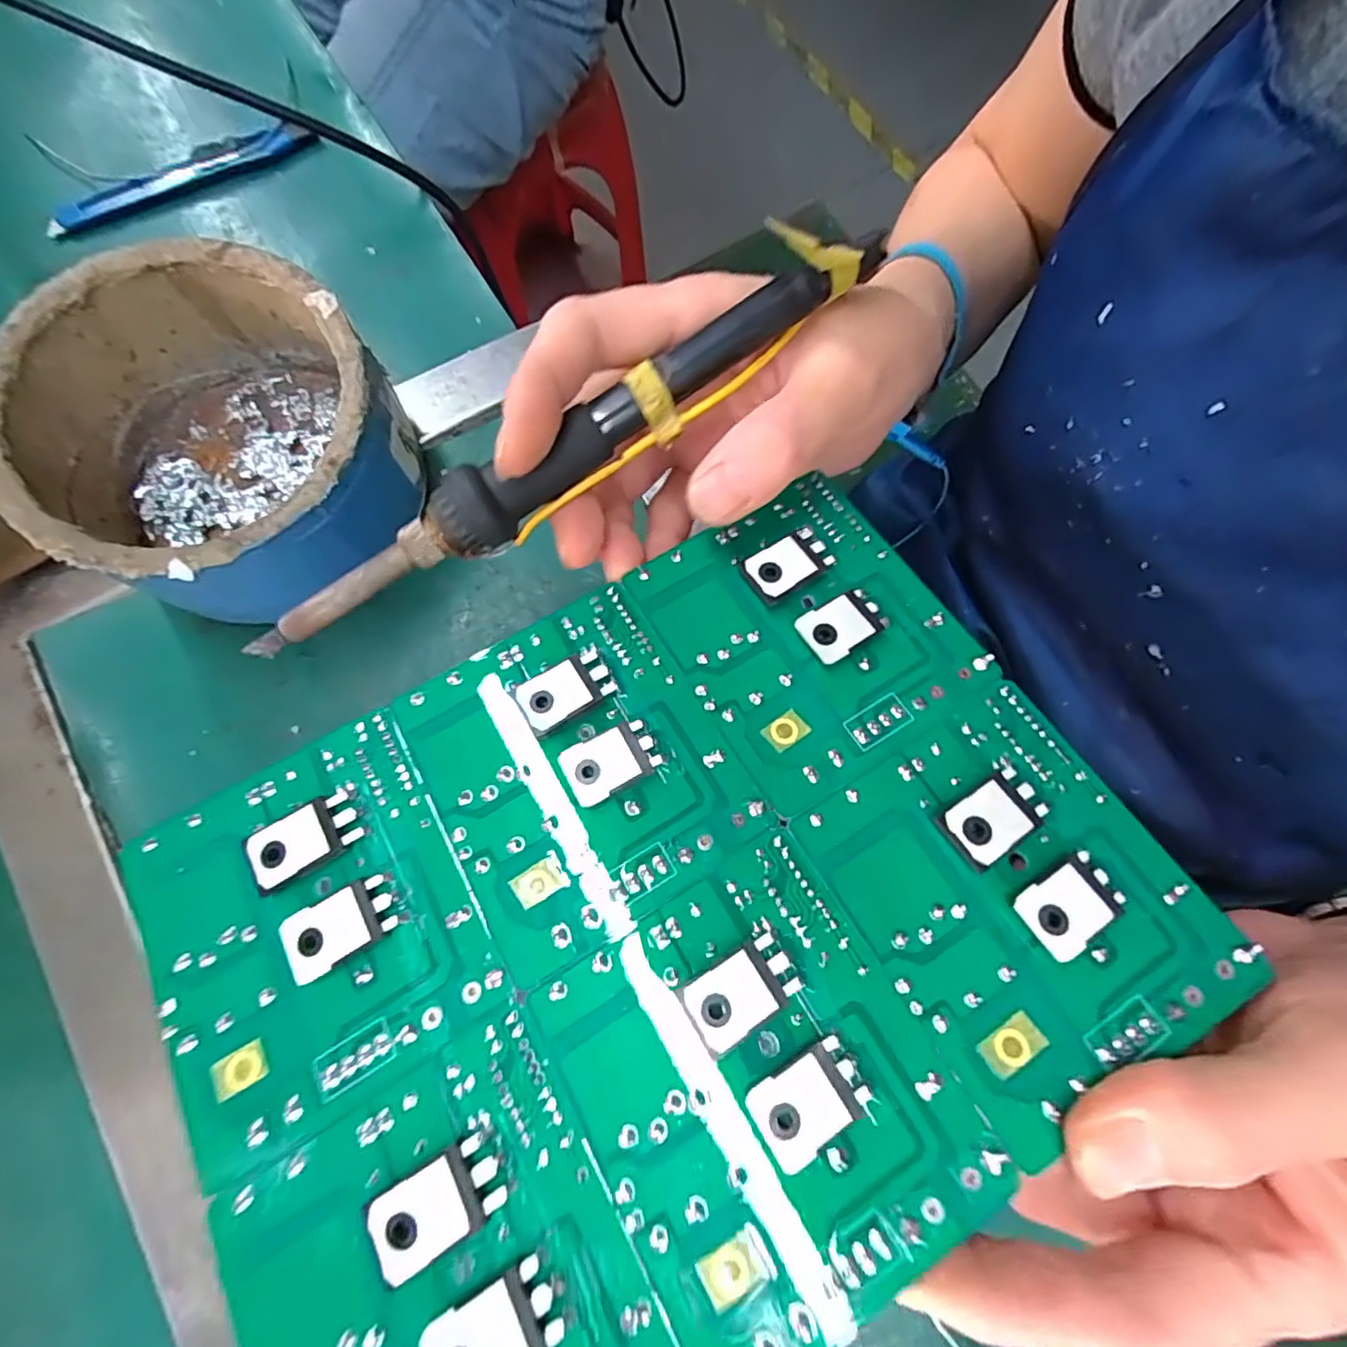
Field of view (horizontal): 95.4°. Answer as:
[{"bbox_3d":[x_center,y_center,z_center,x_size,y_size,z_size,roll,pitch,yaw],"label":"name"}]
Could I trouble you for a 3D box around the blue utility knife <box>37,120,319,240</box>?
[{"bbox_3d":[-0.237,-0.239,0.295,0.124,0.009,0.014,-30,78,-9],"label":"blue utility knife"}]

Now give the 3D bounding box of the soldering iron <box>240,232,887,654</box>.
[{"bbox_3d":[-0.037,-0.056,0.167,0.183,0.018,0.018,-32,79,2],"label":"soldering iron"}]

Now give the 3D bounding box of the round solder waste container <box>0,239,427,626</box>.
[{"bbox_3d":[-0.164,-0.083,0.228,0.118,0.065,0.113,0,76,-2],"label":"round solder waste container"}]

